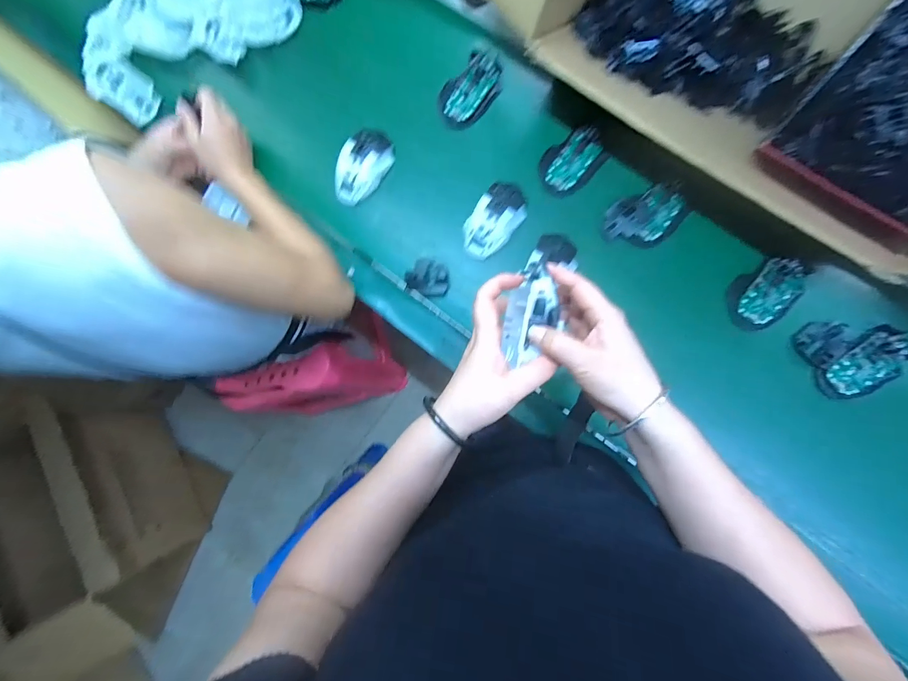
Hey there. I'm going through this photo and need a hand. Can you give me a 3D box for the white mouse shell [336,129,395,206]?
[{"bbox_3d":[-0.141,-0.265,0.591,0.062,0.033,0.115,39,90,8],"label":"white mouse shell"}]

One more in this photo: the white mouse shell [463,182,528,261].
[{"bbox_3d":[0.060,-0.176,0.565,0.062,0.033,0.115,39,90,8],"label":"white mouse shell"}]

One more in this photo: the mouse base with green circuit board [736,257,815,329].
[{"bbox_3d":[0.437,-0.065,0.528,0.058,0.024,0.099,34,89,8],"label":"mouse base with green circuit board"}]

